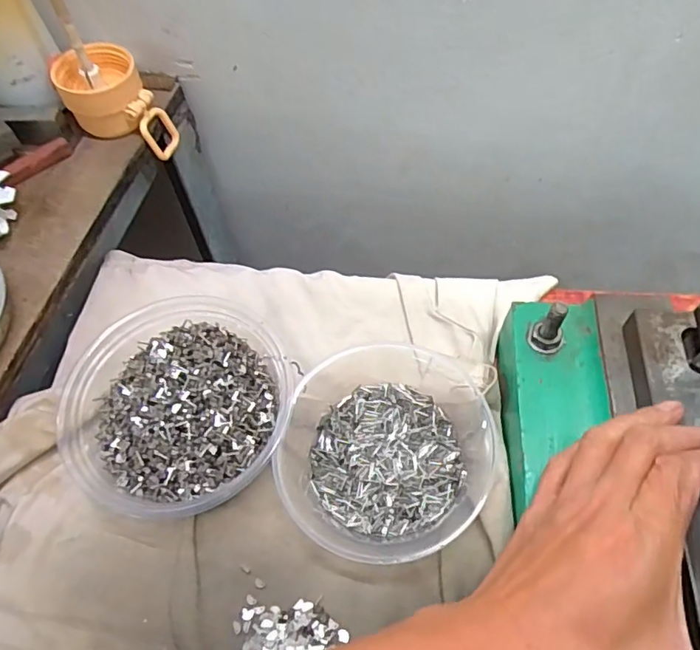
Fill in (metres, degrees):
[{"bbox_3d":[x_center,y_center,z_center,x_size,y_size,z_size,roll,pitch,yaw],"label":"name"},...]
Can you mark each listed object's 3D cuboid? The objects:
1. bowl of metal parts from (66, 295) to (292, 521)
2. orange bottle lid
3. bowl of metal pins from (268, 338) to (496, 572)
[{"bbox_3d":[-0.105,0.050,0.341,0.135,0.047,0.134,-1,60,2],"label":"bowl of metal parts"},{"bbox_3d":[-0.195,-0.183,0.453,0.069,0.081,0.063,-1,60,2],"label":"orange bottle lid"},{"bbox_3d":[0.026,0.066,0.327,0.120,0.040,0.147,21,63,14],"label":"bowl of metal pins"}]

